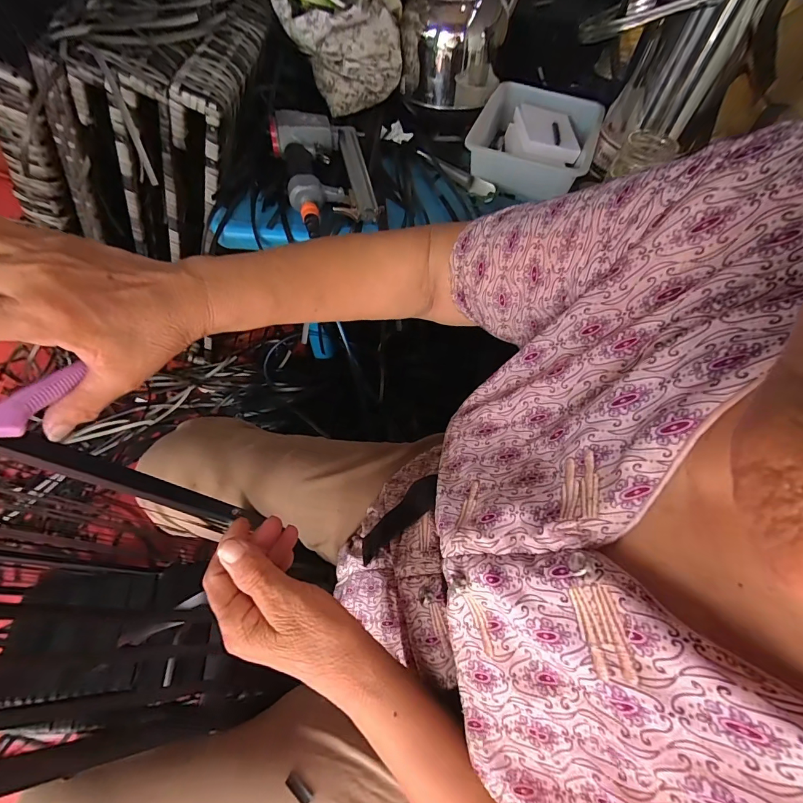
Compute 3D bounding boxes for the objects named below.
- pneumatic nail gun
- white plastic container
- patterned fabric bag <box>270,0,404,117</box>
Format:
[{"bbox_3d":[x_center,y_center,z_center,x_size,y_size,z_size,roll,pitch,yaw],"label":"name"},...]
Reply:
[{"bbox_3d":[-0.123,-0.378,0.632,0.148,0.056,0.258,-12,62,-10],"label":"pneumatic nail gun"},{"bbox_3d":[0.239,-0.475,0.714,0.221,0.083,0.264,20,61,7],"label":"white plastic container"},{"bbox_3d":[-0.119,-0.703,0.721,0.226,0.136,0.248,-8,63,-8],"label":"patterned fabric bag"}]

